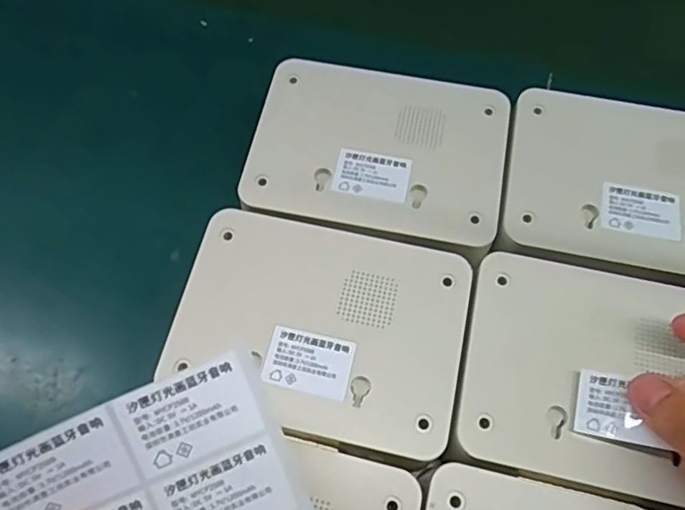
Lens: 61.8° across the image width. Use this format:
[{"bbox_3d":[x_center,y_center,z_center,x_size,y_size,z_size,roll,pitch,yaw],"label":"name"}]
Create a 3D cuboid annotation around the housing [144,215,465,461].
[{"bbox_3d":[-0.011,0.034,0.281,0.137,0.023,0.102,10,63,9],"label":"housing"}]

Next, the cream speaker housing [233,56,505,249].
[{"bbox_3d":[0.020,-0.061,0.319,0.136,0.019,0.103,11,66,6],"label":"cream speaker housing"}]

